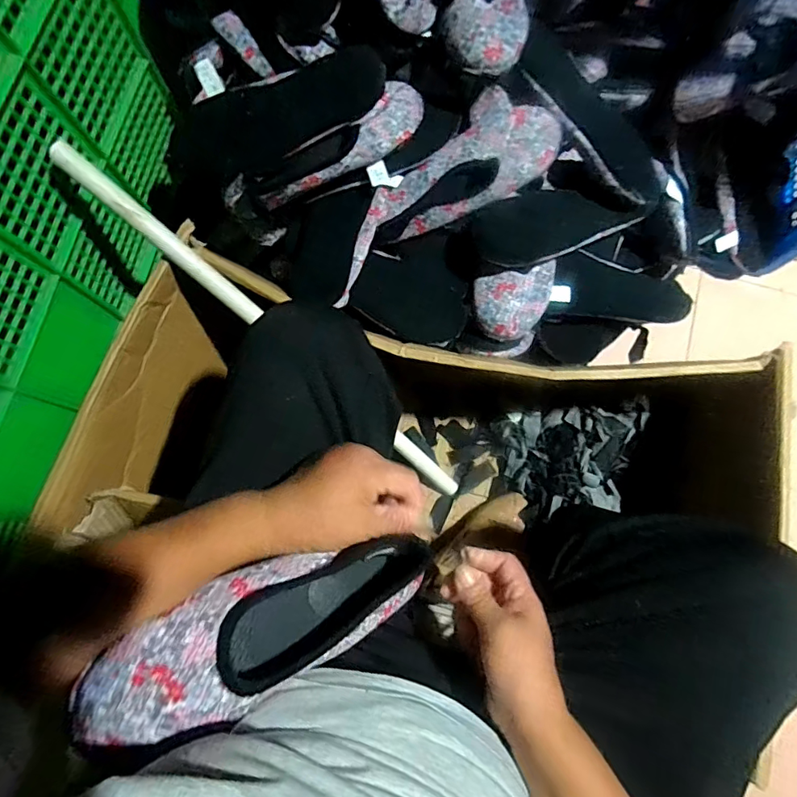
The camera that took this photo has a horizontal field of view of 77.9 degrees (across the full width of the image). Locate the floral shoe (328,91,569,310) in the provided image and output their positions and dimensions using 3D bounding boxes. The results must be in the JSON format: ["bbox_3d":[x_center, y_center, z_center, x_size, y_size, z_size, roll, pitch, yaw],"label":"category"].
[{"bbox_3d":[0.034,-0.257,0.608,0.324,0.054,0.133,-33,79,11],"label":"floral shoe"}]

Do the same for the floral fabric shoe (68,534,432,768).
[{"bbox_3d":[-0.085,0.162,0.342,0.235,0.056,0.075,-16,77,-32],"label":"floral fabric shoe"}]

